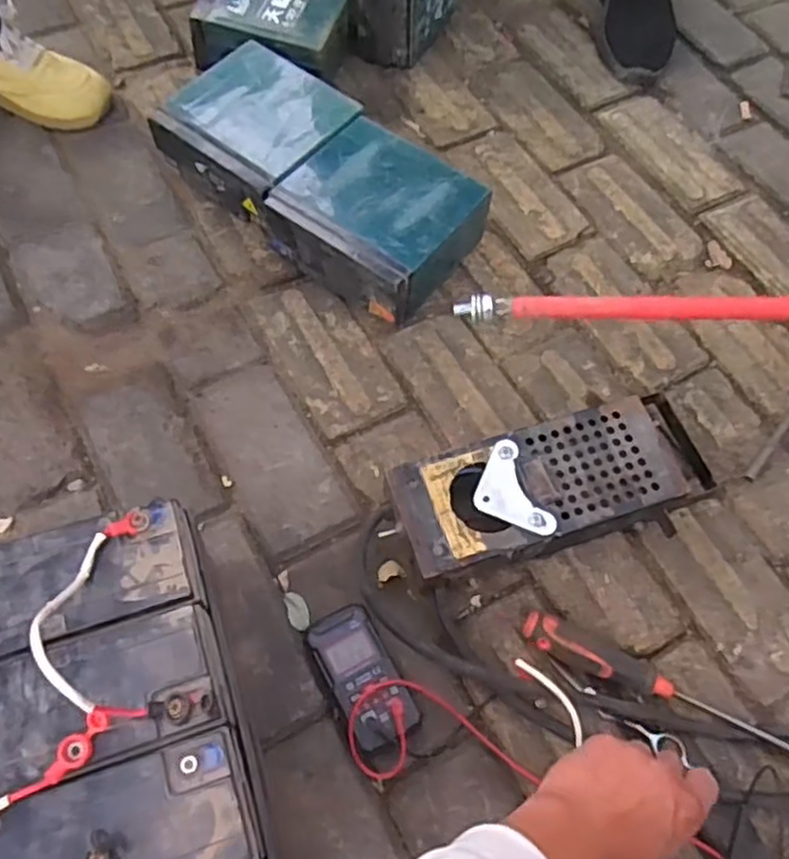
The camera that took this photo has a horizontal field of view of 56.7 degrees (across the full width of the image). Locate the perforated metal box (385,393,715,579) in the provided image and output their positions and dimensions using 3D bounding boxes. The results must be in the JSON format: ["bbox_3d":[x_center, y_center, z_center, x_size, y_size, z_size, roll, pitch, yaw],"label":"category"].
[{"bbox_3d":[0.143,0.057,0.669,0.297,0.067,0.117,-14,65,-13],"label":"perforated metal box"}]

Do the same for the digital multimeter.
[{"bbox_3d":[-0.025,0.204,0.603,0.054,0.031,0.110,-25,68,-17],"label":"digital multimeter"}]

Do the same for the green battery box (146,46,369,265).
[{"bbox_3d":[-0.151,-0.334,0.841,0.190,0.075,0.171,38,68,15],"label":"green battery box"}]

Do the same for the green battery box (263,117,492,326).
[{"bbox_3d":[-0.017,-0.222,0.794,0.182,0.090,0.170,36,67,14],"label":"green battery box"}]

